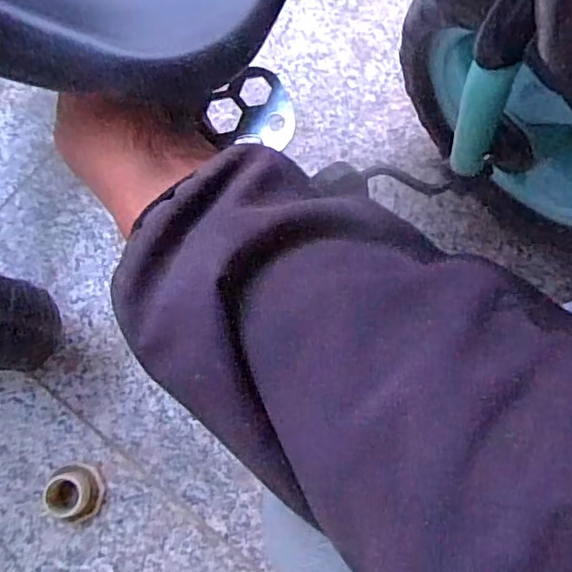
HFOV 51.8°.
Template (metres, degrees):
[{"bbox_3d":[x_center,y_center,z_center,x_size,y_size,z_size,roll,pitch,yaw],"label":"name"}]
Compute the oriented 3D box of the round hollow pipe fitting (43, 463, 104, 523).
[{"bbox_3d":[-0.165,0.162,0.461,0.037,0.026,0.043,-21,78,-4],"label":"round hollow pipe fitting"}]

